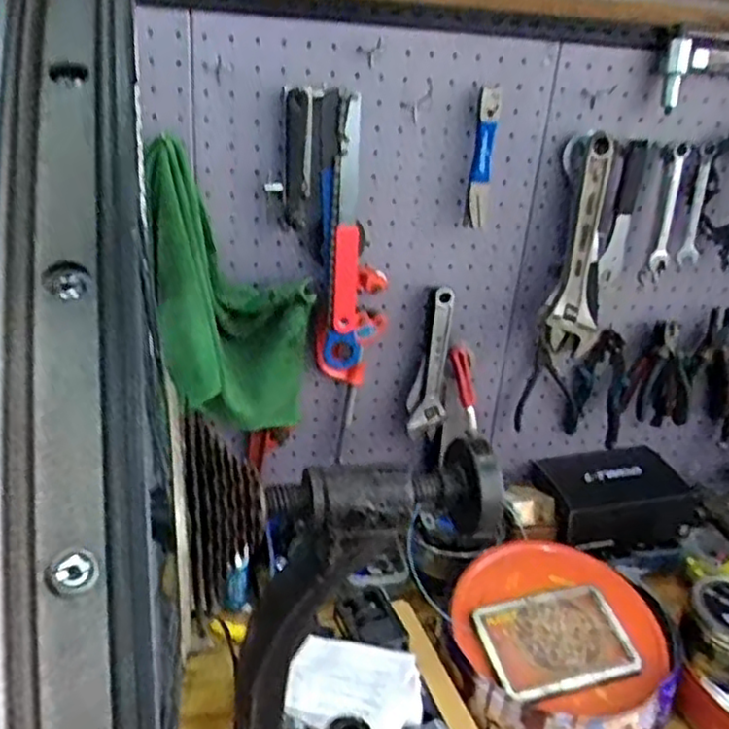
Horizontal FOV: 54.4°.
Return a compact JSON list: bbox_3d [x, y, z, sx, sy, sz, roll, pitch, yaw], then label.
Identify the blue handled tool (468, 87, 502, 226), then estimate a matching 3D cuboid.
[{"bbox_3d":[0.147,-0.253,0.879,0.023,0.163,0.026,7,25,6],"label":"blue handled tool"}]

